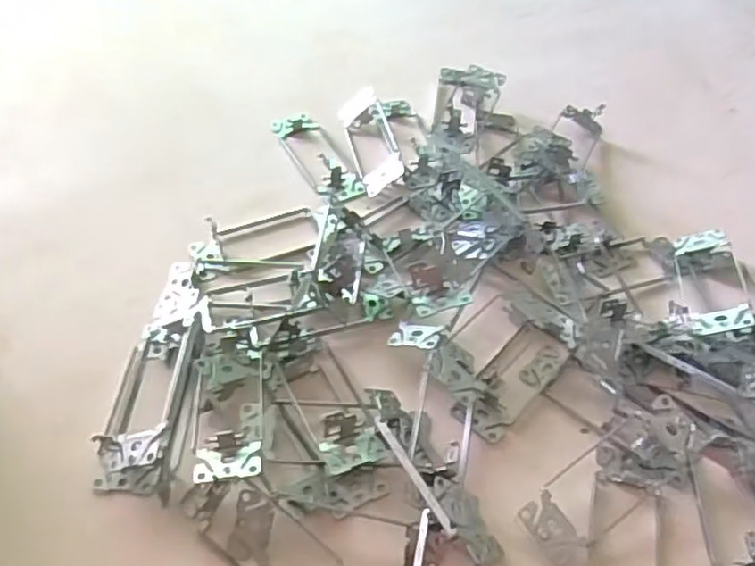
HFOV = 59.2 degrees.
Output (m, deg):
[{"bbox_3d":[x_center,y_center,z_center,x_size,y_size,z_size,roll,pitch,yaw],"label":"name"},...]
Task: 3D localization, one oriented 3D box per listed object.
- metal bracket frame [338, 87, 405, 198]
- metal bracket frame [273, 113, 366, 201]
[{"bbox_3d":[-0.005,-0.111,0.525,0.037,0.017,0.103,-36,51,21],"label":"metal bracket frame"},{"bbox_3d":[-0.046,-0.103,0.517,0.036,0.016,0.106,-24,57,-19],"label":"metal bracket frame"}]

